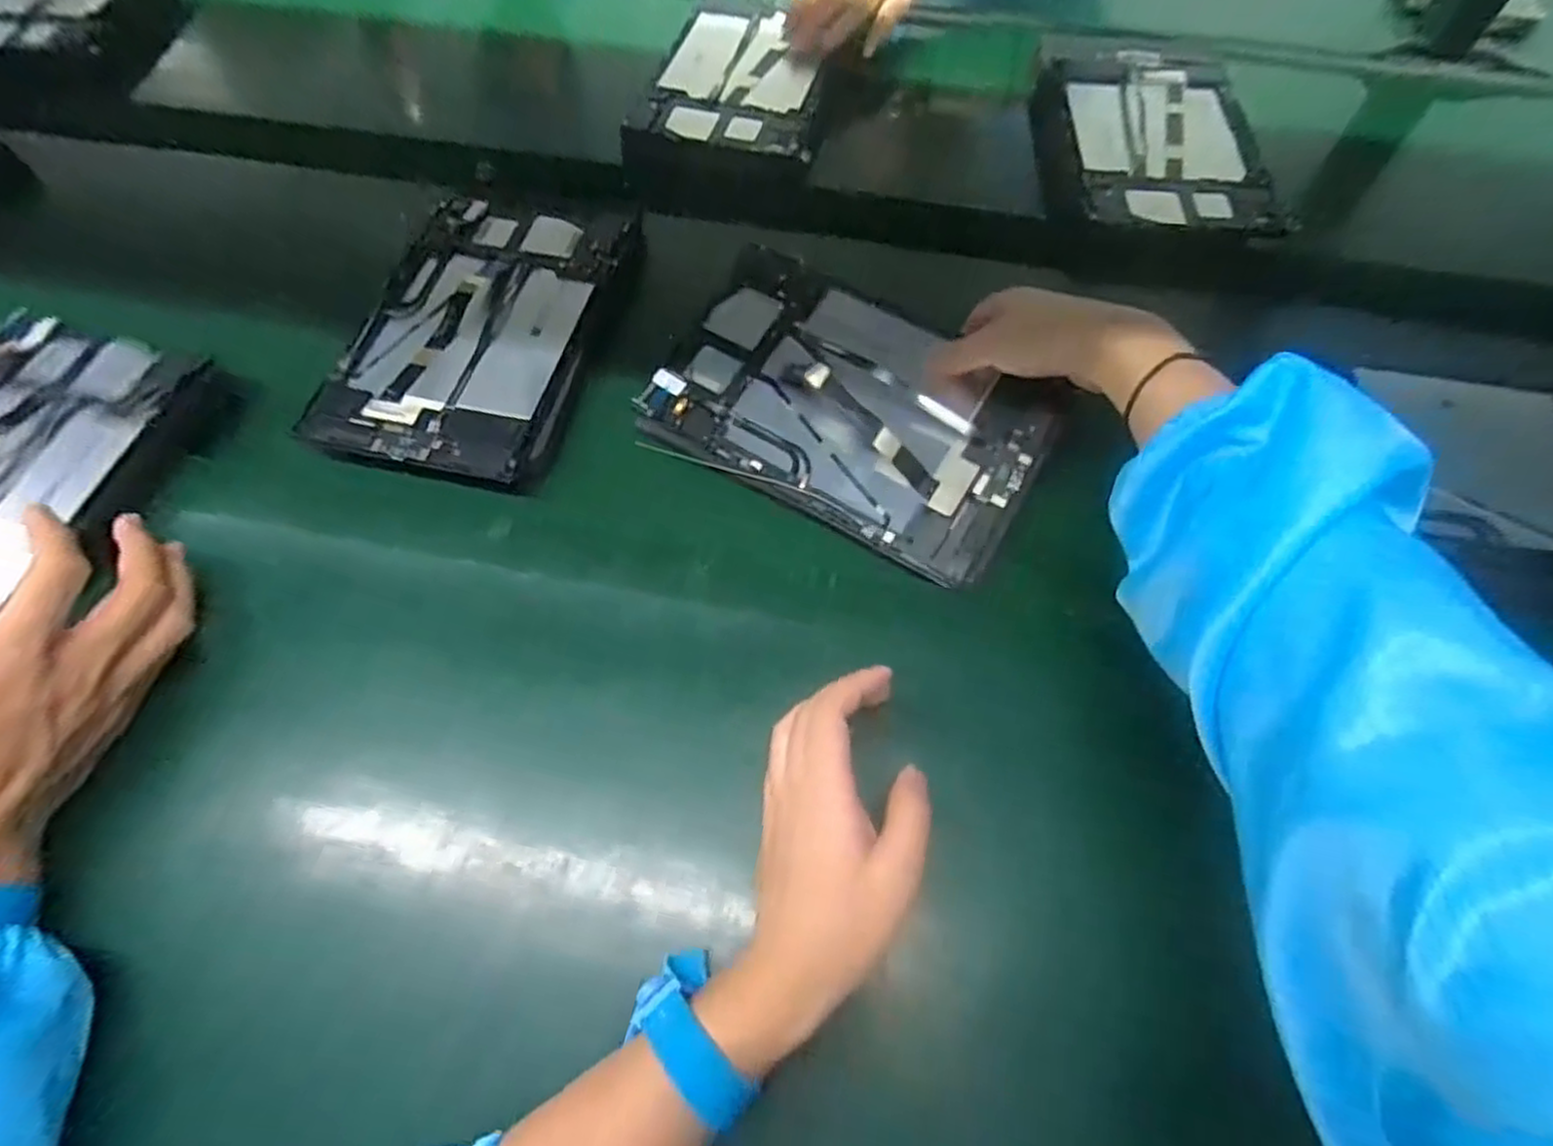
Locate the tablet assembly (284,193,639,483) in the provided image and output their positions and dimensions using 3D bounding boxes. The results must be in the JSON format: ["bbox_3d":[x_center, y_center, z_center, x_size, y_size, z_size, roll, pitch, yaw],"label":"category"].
[{"bbox_3d":[-0.202,-0.173,0.501,0.166,0.014,0.244,11,63,4],"label":"tablet assembly"}]

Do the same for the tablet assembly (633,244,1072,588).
[{"bbox_3d":[0.045,-0.107,0.461,0.241,0.017,0.158,26,77,13],"label":"tablet assembly"}]

